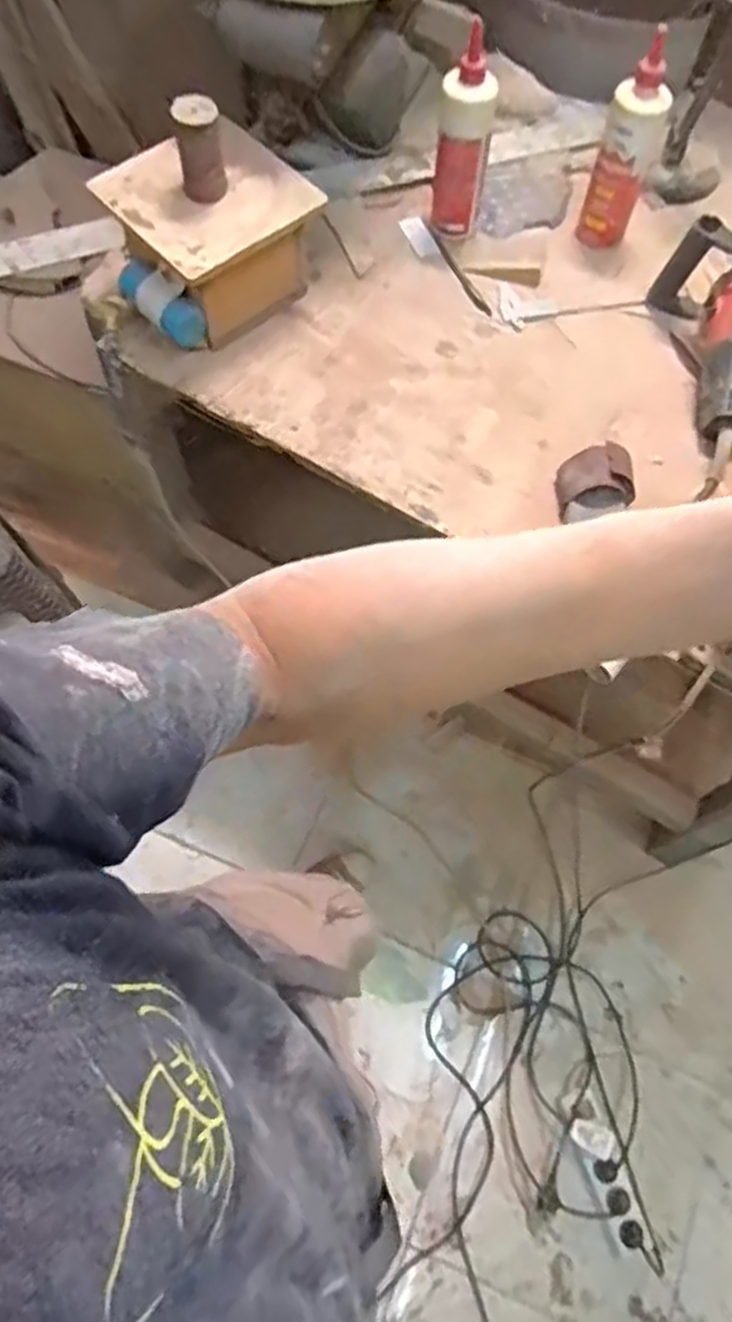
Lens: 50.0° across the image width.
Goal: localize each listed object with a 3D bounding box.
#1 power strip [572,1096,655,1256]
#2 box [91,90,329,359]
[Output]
[{"bbox_3d":[0.382,0.810,1.245,0.062,0.053,0.223,-20,69,-9],"label":"power strip"},{"bbox_3d":[-0.183,-0.518,0.922,0.213,0.215,0.176,-36,73,-14],"label":"box"}]

